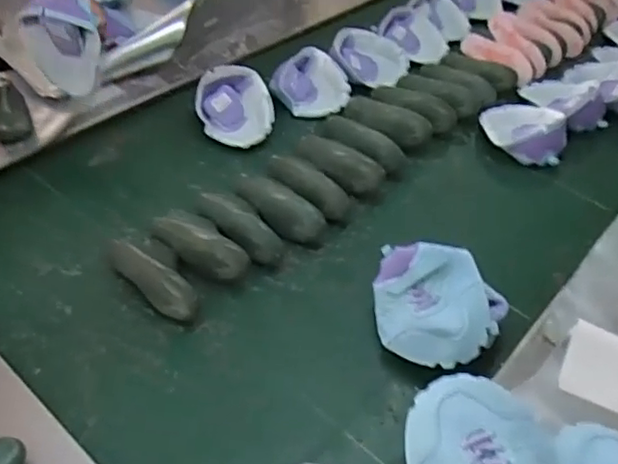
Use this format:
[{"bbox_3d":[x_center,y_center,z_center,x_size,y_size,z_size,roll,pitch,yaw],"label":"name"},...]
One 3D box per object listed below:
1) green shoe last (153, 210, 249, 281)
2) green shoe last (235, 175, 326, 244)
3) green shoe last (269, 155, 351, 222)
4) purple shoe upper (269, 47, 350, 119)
[{"bbox_3d":[-0.153,0.012,0.874,0.173,0.049,0.068,32,53,24],"label":"green shoe last"},{"bbox_3d":[-0.048,-0.048,0.949,0.064,0.053,0.173,-34,57,-30],"label":"green shoe last"},{"bbox_3d":[-0.003,-0.075,0.982,0.078,0.039,0.156,-27,54,-26],"label":"green shoe last"},{"bbox_3d":[0.001,-0.284,1.186,0.135,0.054,0.155,-31,56,-28],"label":"purple shoe upper"}]

